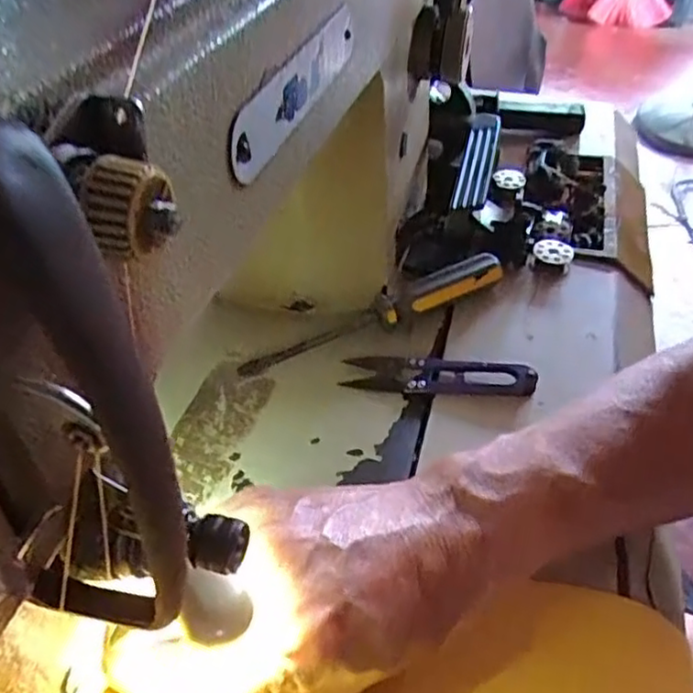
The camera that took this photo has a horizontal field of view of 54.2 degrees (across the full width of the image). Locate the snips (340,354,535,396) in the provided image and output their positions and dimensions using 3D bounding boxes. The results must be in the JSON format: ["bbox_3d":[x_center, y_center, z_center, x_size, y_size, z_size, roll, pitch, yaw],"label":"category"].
[{"bbox_3d":[0.049,0.014,0.365,0.099,0.009,0.026,2,44,2],"label":"snips"}]

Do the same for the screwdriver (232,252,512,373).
[{"bbox_3d":[0.019,-0.018,0.390,0.166,0.023,0.024,-23,48,-22],"label":"screwdriver"}]

